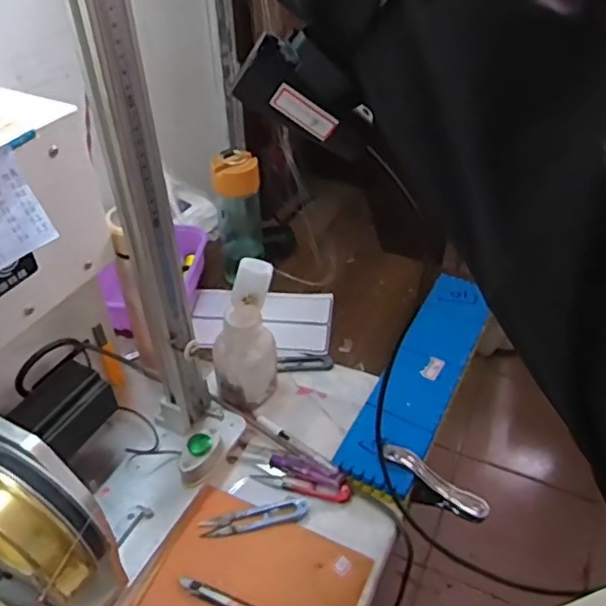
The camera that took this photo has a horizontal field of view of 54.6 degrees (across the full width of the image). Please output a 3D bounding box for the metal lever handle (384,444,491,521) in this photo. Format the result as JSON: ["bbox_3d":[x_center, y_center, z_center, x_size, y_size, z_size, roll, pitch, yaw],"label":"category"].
[{"bbox_3d":[0.131,0.174,0.580,0.112,0.018,0.019,34,48,10],"label":"metal lever handle"}]

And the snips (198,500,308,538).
[{"bbox_3d":[-0.046,0.206,0.564,0.102,0.009,0.025,-9,41,-10],"label":"snips"}]

